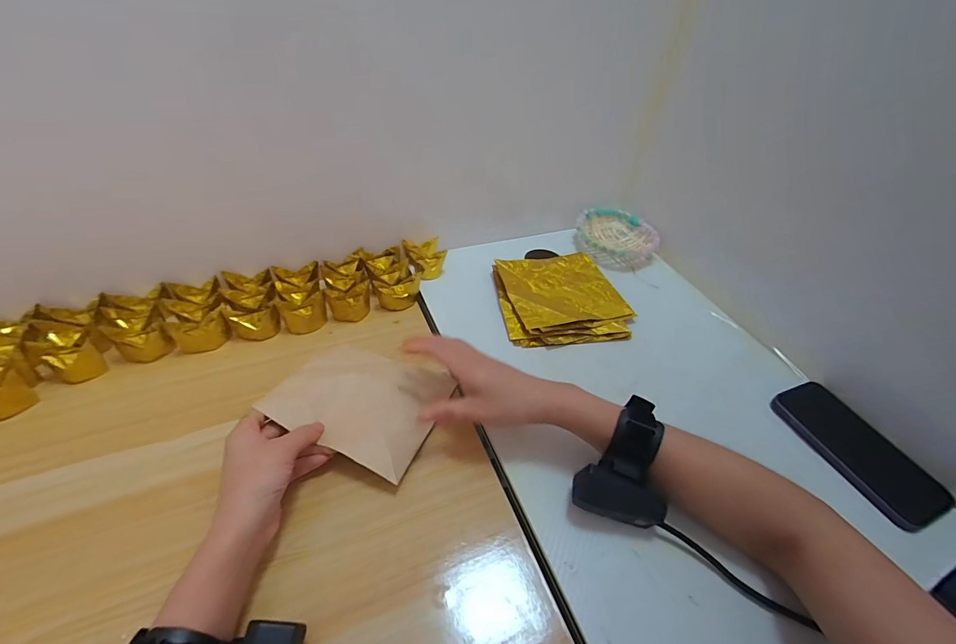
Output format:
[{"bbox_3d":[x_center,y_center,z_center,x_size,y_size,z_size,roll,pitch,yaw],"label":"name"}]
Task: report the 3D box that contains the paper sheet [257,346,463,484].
[{"bbox_3d":[-0.113,0.072,0.416,0.144,0.034,0.130,18,46,14],"label":"paper sheet"}]

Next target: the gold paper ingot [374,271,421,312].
[{"bbox_3d":[-0.103,-0.040,0.546,0.060,0.036,0.042,-10,46,-14],"label":"gold paper ingot"}]

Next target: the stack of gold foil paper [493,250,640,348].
[{"bbox_3d":[0.108,-0.034,0.558,0.160,0.024,0.165,-7,45,-11],"label":"stack of gold foil paper"}]

